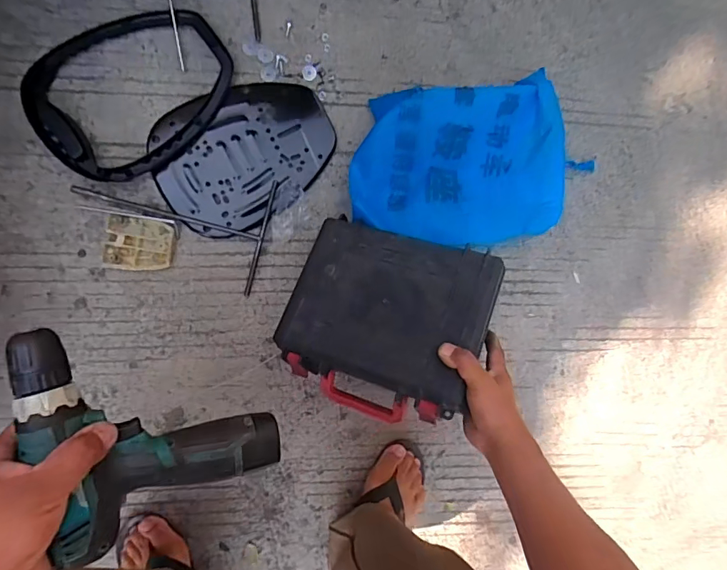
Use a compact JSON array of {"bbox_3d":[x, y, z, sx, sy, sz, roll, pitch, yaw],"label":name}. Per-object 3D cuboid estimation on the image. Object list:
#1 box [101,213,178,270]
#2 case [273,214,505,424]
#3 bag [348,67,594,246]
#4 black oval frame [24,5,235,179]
[{"bbox_3d":[-0.360,-0.065,0.722,0.103,0.015,0.085,6,93,-9],"label":"box"},{"bbox_3d":[0.029,0.050,0.626,0.270,0.079,0.243,15,77,17],"label":"case"},{"bbox_3d":[0.165,-0.191,0.740,0.376,0.126,0.240,-7,91,-10],"label":"bag"},{"bbox_3d":[-0.360,-0.308,0.696,0.307,0.034,0.239,-34,98,-5],"label":"black oval frame"}]

